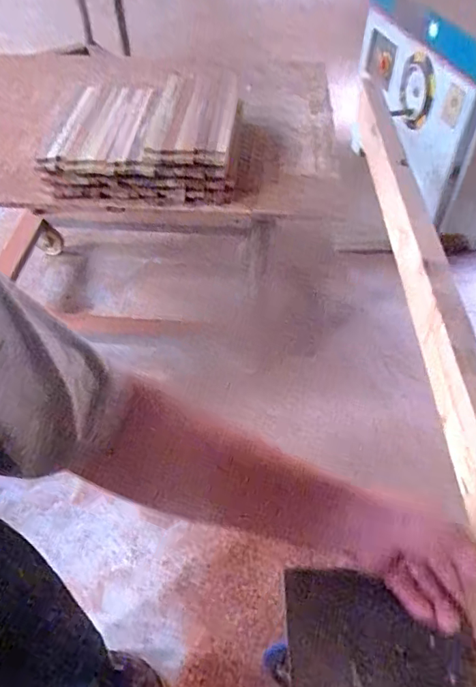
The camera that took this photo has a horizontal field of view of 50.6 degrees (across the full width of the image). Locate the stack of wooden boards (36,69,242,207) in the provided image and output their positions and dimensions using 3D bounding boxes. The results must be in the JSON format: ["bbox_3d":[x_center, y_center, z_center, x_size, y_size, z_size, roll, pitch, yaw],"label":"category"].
[{"bbox_3d":[-0.202,-0.464,1.131,0.386,0.135,0.423,2,50,2],"label":"stack of wooden boards"}]

